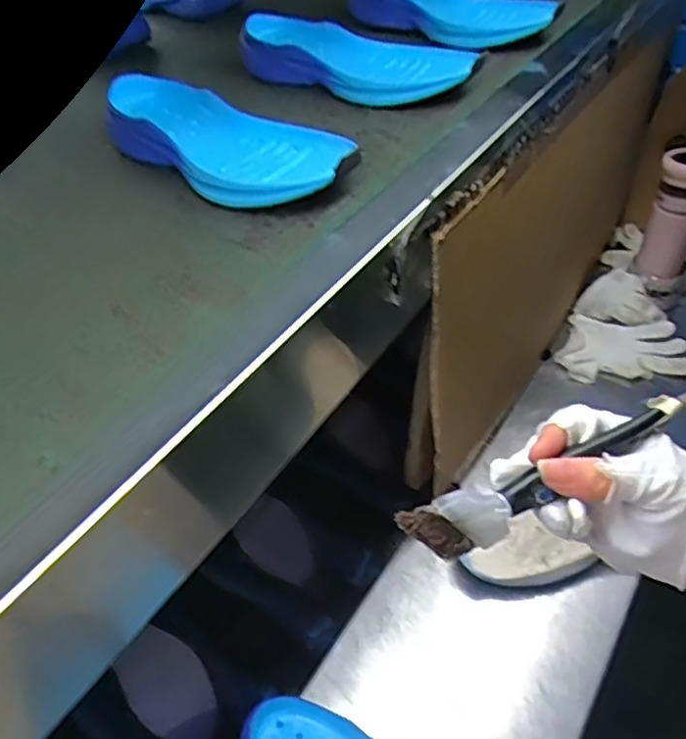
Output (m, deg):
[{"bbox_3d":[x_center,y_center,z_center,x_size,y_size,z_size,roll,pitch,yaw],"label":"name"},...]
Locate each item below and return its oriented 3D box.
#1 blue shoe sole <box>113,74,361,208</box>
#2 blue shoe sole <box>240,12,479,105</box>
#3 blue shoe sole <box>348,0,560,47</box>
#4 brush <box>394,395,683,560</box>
[{"bbox_3d":[-0.095,-0.180,0.514,0.251,0.044,0.102,25,52,28],"label":"blue shoe sole"},{"bbox_3d":[0.019,-0.309,0.636,0.252,0.043,0.118,20,49,24],"label":"blue shoe sole"},{"bbox_3d":[0.116,-0.413,0.731,0.256,0.046,0.088,19,49,24],"label":"blue shoe sole"},{"bbox_3d":[0.099,0.059,0.335,0.149,0.037,0.018,-22,14,-11],"label":"brush"}]

